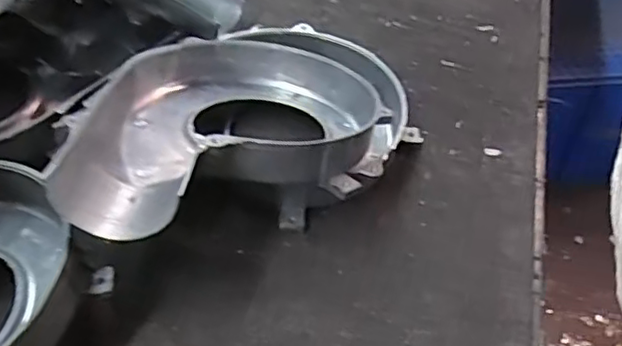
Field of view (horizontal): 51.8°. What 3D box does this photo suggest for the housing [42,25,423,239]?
[{"bbox_3d":[-0.040,-0.036,0.387,0.218,0.069,0.169,-16,50,-19],"label":"housing"}]

